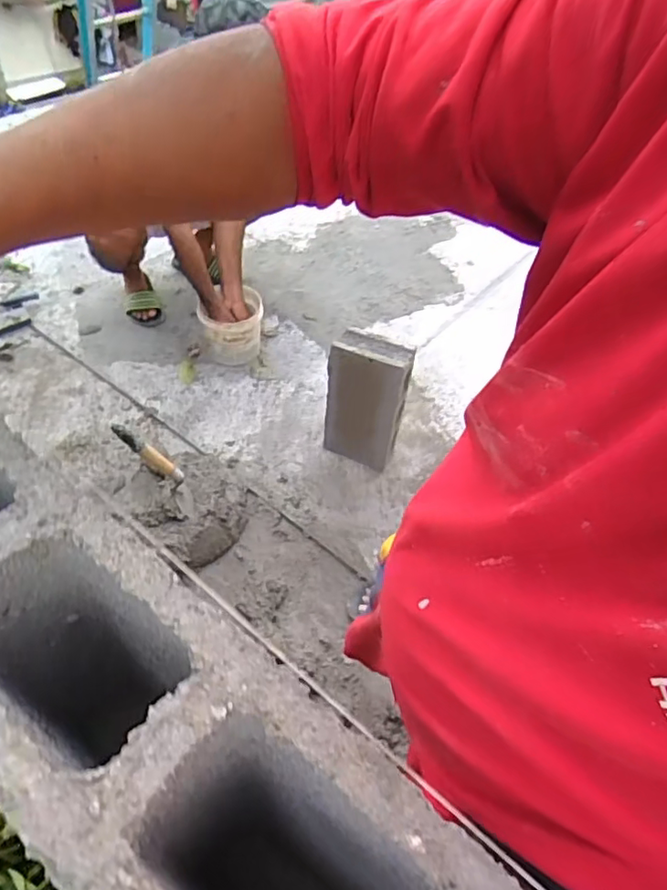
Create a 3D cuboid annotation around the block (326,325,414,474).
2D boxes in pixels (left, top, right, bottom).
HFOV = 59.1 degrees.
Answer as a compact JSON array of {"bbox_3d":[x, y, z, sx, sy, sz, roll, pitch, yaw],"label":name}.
[{"bbox_3d":[0.083,-0.111,1.584,0.203,0.393,0.077,22,52,13],"label":"block"}]

